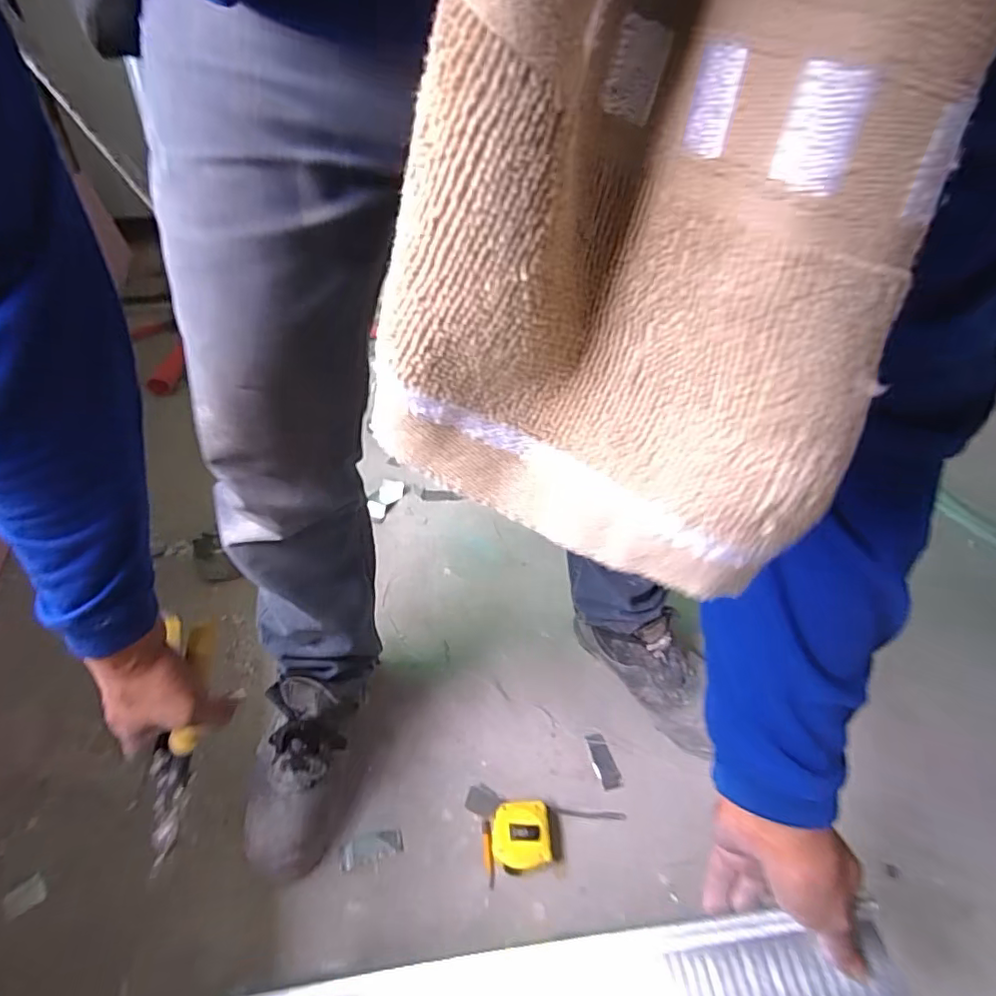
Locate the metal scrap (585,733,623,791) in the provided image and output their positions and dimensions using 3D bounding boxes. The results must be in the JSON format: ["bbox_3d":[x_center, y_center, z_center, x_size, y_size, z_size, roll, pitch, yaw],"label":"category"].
[{"bbox_3d":[0.136,0.346,0.740,0.030,0.004,0.072,-10,43,-11],"label":"metal scrap"}]

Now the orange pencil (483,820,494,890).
[{"bbox_3d":[-0.012,0.409,0.647,0.011,0.007,0.069,-2,40,-6],"label":"orange pencil"}]

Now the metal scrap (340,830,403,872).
[{"bbox_3d":[-0.146,0.403,0.646,0.070,0.004,0.028,-11,42,-16],"label":"metal scrap"}]

